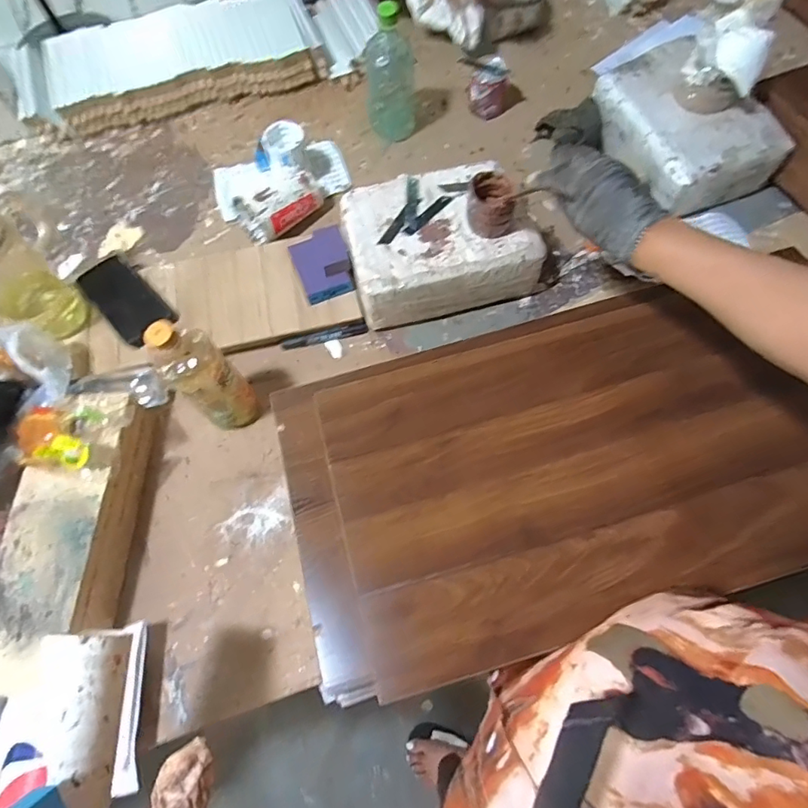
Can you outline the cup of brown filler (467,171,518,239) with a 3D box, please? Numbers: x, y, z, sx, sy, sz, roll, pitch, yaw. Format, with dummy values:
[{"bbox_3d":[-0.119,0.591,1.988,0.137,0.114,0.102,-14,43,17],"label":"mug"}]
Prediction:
[{"bbox_3d":[0.120,-0.267,0.655,0.066,0.062,0.067,-1,68,2],"label":"cup of brown filler"}]

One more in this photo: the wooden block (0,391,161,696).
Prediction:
[{"bbox_3d":[-0.393,0.148,0.575,0.112,0.090,0.334,-2,68,1],"label":"wooden block"}]

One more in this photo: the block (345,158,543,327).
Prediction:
[{"bbox_3d":[0.053,-0.245,0.716,0.270,0.072,0.201,-13,68,-3],"label":"block"}]

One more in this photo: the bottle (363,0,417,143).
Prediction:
[{"bbox_3d":[-0.022,-0.545,0.808,0.082,0.211,0.068,-6,68,0],"label":"bottle"}]

